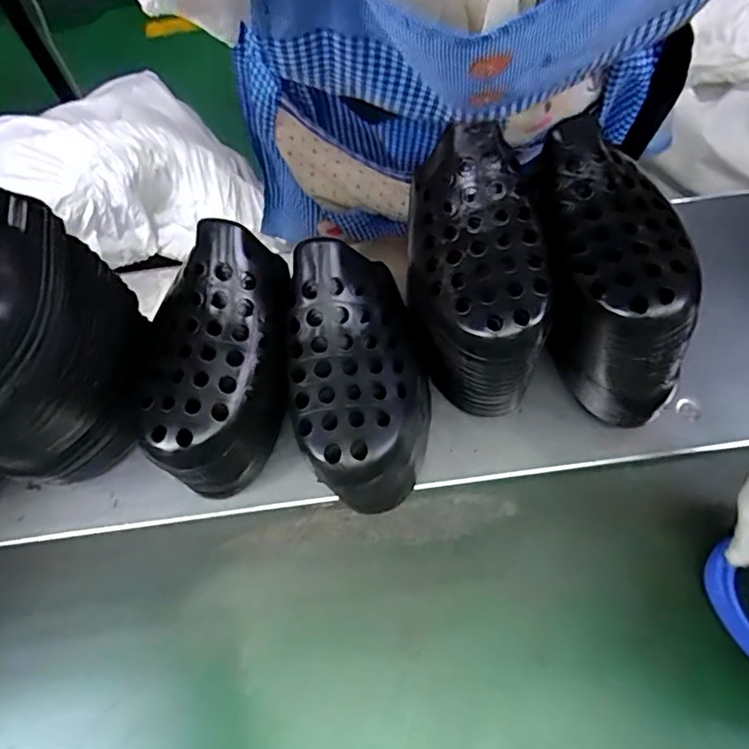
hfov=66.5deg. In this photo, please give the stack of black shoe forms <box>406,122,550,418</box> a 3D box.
[{"bbox_3d":[0.063,-0.064,0.382,0.079,0.143,0.136,-3,67,5],"label":"stack of black shoe forms"}]

